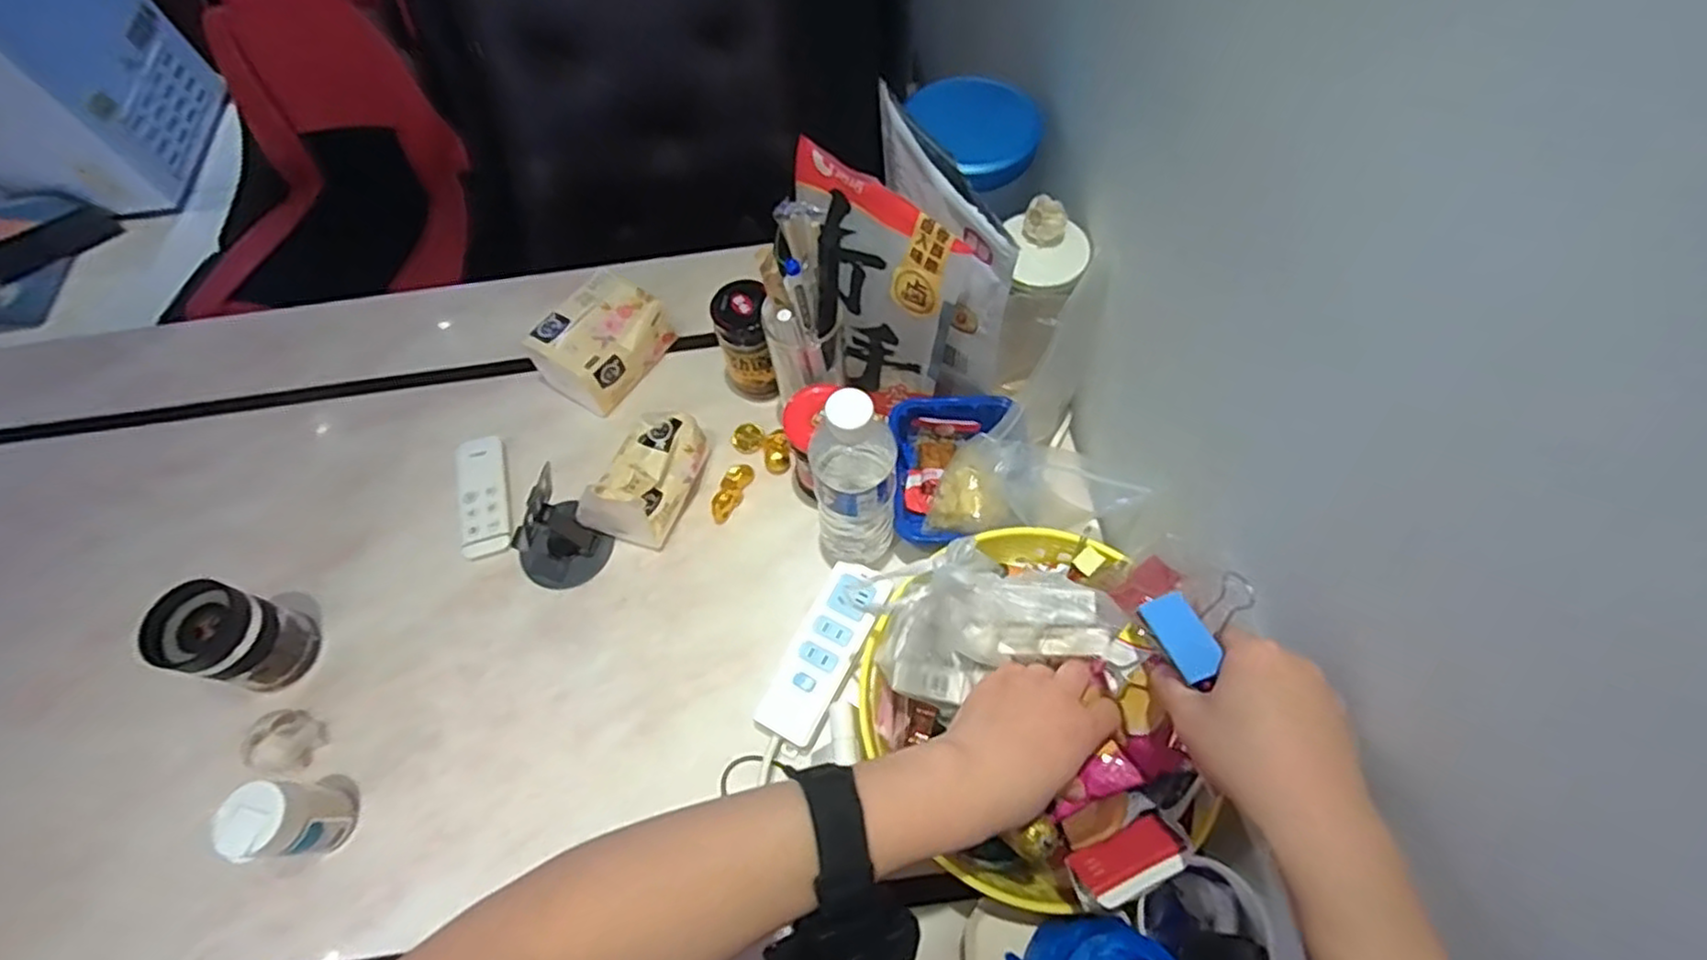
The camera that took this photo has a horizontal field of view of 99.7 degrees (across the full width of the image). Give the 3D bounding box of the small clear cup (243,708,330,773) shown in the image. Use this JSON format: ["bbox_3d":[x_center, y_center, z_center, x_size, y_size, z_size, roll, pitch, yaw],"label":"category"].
[{"bbox_3d":[-0.483,0.220,0.608,0.048,0.037,0.051,-1,64,2],"label":"small clear cup"}]

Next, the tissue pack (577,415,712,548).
[{"bbox_3d":[-0.200,-0.006,0.693,0.091,0.068,0.140,26,68,14],"label":"tissue pack"}]

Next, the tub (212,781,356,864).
[{"bbox_3d":[-0.436,0.262,0.555,0.055,0.092,0.051,-1,64,2],"label":"tub"}]

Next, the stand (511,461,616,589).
[{"bbox_3d":[-0.274,0.044,0.640,0.075,0.117,0.074,-1,64,2],"label":"stand"}]

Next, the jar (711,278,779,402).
[{"bbox_3d":[-0.108,-0.131,0.723,0.056,0.131,0.062,-6,64,0],"label":"jar"}]

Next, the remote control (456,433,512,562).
[{"bbox_3d":[-0.370,0.015,0.718,0.051,0.016,0.134,-16,65,-5],"label":"remote control"}]

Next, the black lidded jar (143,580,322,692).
[{"bbox_3d":[-0.506,0.130,0.591,0.066,0.095,0.068,-1,64,2],"label":"black lidded jar"}]

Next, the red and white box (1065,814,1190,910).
[{"bbox_3d":[0.158,0.218,0.410,0.059,0.013,0.036,-21,32,-12],"label":"red and white box"}]

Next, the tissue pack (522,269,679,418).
[{"bbox_3d":[-0.266,-0.144,0.757,0.095,0.074,0.129,31,70,16],"label":"tissue pack"}]

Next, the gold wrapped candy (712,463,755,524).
[{"bbox_3d":[-0.120,0.011,0.705,0.024,0.018,0.064,23,68,13],"label":"gold wrapped candy"}]

